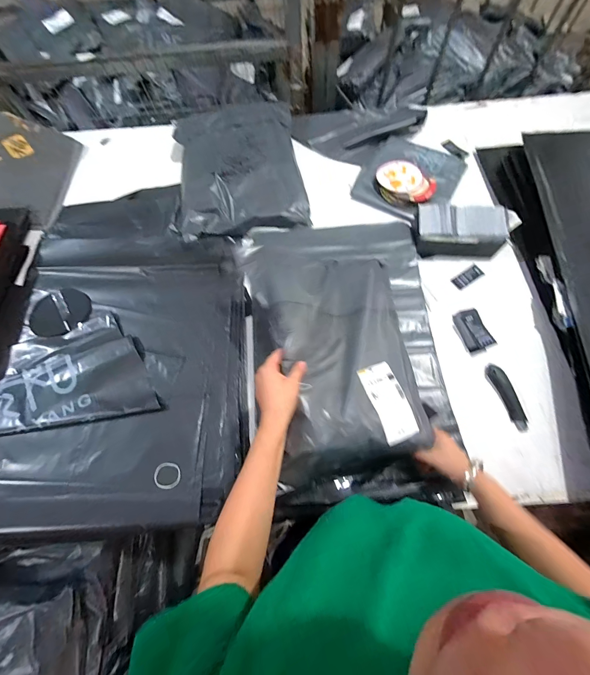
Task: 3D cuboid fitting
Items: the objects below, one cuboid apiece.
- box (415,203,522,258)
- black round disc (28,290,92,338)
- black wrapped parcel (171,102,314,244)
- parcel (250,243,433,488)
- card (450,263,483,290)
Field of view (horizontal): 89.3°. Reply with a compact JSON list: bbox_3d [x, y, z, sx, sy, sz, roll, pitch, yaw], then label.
[{"bbox_3d":[0.434,-0.280,0.786,0.232,0.088,0.111,-1,70,2],"label":"box"},{"bbox_3d":[-0.618,-0.066,0.784,0.157,0.008,0.130,-24,71,-7],"label":"black round disc"},{"bbox_3d":[-0.174,-0.514,0.897,0.381,0.080,0.465,-9,70,-1],"label":"black wrapped parcel"},{"bbox_3d":[0.091,0.004,0.571,0.292,0.048,0.456,0,61,-20],"label":"parcel"},{"bbox_3d":[0.459,-0.163,0.796,0.085,0.010,0.043,-31,72,-9],"label":"card"}]

